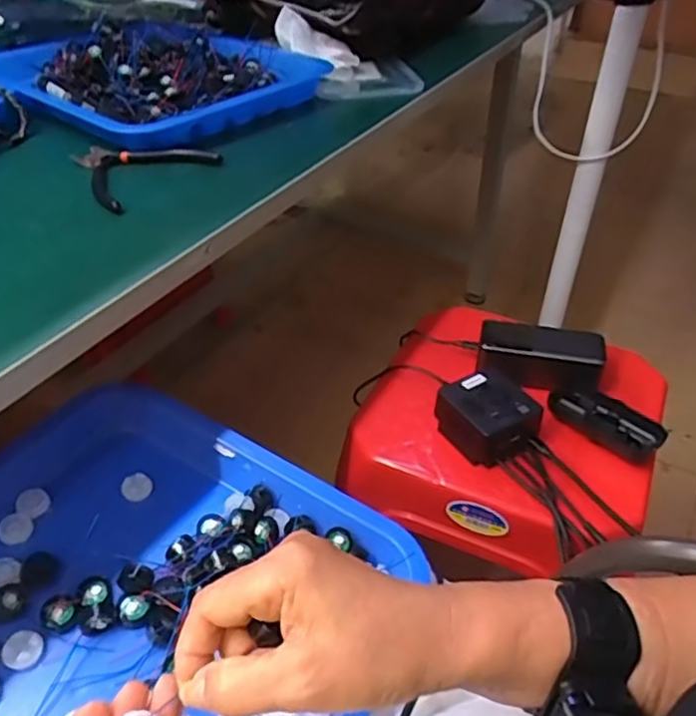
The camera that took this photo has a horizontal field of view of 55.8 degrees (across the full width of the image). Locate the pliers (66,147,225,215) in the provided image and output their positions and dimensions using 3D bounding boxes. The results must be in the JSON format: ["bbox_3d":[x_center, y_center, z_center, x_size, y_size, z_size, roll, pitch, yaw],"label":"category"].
[{"bbox_3d":[-0.175,-0.156,0.526,0.102,0.011,0.105,26,46,29],"label":"pliers"}]

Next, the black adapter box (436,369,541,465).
[{"bbox_3d":[0.135,0.056,0.631,0.074,0.046,0.086,-27,46,-29],"label":"black adapter box"}]

